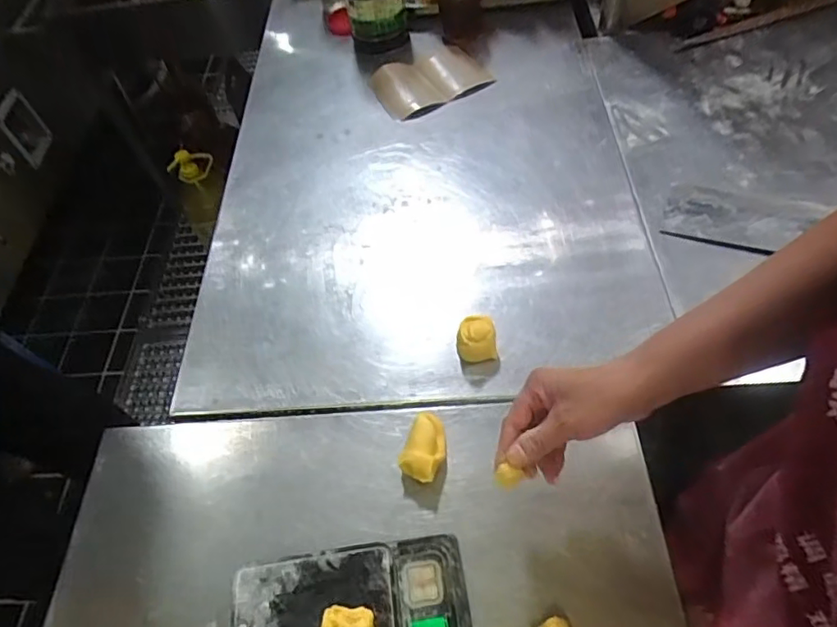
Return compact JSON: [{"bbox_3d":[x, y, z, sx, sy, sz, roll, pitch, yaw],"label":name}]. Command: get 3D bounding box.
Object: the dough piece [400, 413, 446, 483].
[{"bbox_3d":[0.009,0.137,0.582,0.038,0.033,0.072,17,59,16],"label":"dough piece"}]

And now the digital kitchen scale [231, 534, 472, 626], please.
[{"bbox_3d":[-0.055,0.283,0.485,0.205,0.041,0.152,-8,56,0],"label":"digital kitchen scale"}]

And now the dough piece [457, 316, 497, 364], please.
[{"bbox_3d":[0.065,0.031,0.643,0.044,0.039,0.044,-10,56,-2],"label":"dough piece"}]

